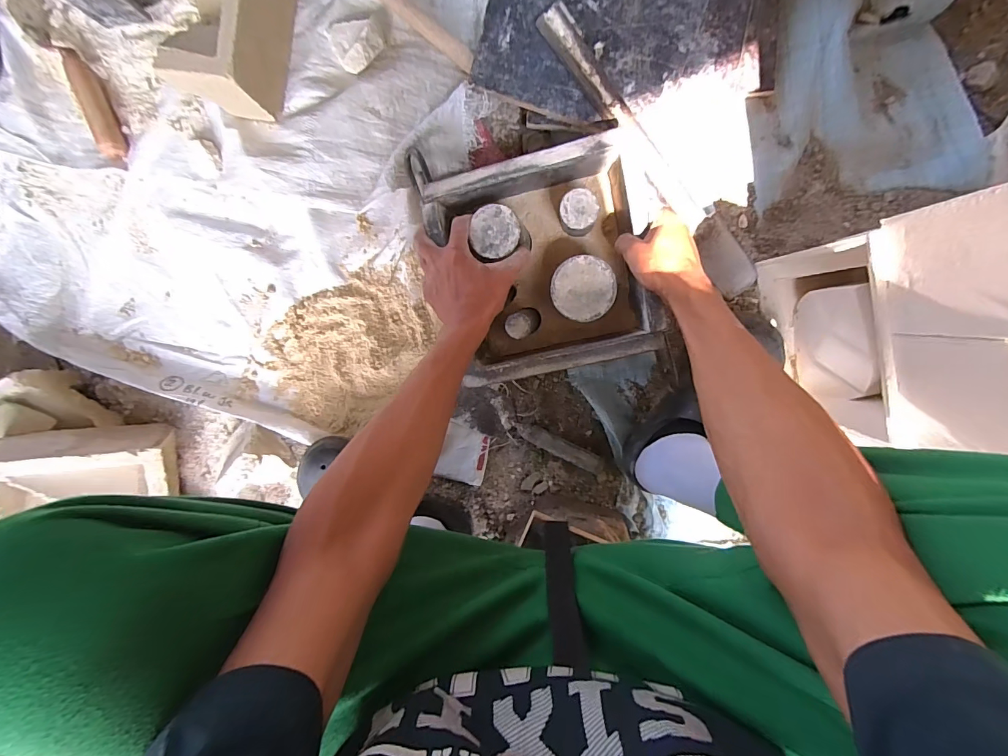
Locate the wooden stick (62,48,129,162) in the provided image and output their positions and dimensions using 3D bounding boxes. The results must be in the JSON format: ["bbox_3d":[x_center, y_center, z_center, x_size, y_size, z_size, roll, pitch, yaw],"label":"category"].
[{"bbox_3d":[-0.570,-0.381,0.594,0.030,0.026,0.153,-19,96,7],"label":"wooden stick"}]

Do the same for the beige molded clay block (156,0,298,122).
[{"bbox_3d":[-0.346,-0.453,0.528,0.116,0.092,0.204,17,99,1],"label":"beige molded clay block"}]

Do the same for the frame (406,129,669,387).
[{"bbox_3d":[0.044,-0.145,0.511,0.232,0.096,0.266,-13,96,7],"label":"frame"}]

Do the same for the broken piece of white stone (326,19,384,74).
[{"bbox_3d":[-0.195,-0.442,0.556,0.063,0.029,0.061,1,98,5],"label":"broken piece of white stone"}]

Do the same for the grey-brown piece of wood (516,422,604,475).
[{"bbox_3d":[0.084,0.102,0.630,0.142,0.025,0.025,27,99,1],"label":"grey-brown piece of wood"}]

